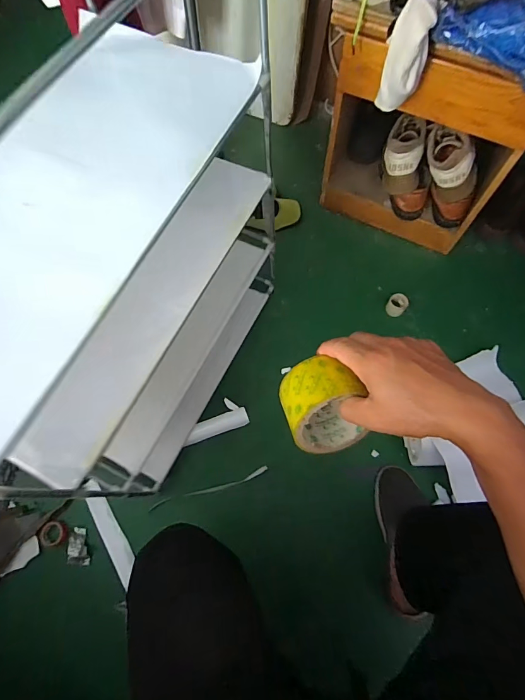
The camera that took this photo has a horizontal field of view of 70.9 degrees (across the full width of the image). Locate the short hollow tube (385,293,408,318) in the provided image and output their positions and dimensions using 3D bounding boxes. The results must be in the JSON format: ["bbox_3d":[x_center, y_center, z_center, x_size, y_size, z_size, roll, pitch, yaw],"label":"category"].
[{"bbox_3d":[0.349,-0.118,0.954,0.051,0.045,0.048,40,75,15],"label":"short hollow tube"}]

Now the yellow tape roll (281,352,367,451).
[{"bbox_3d":[0.066,0.063,0.399,0.095,0.094,0.067,-14,34,-6],"label":"yellow tape roll"}]

